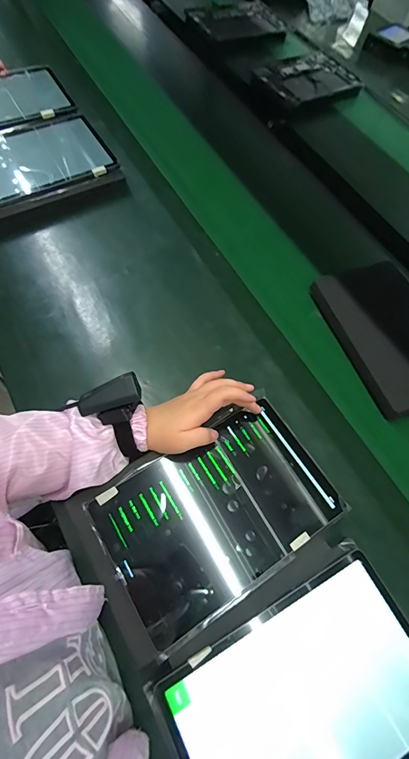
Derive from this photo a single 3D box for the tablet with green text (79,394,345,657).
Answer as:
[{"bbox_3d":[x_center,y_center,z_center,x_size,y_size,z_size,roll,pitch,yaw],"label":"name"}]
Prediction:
[{"bbox_3d":[0.018,0.150,0.418,0.252,0.013,0.170,-30,71,-15],"label":"tablet with green text"}]

